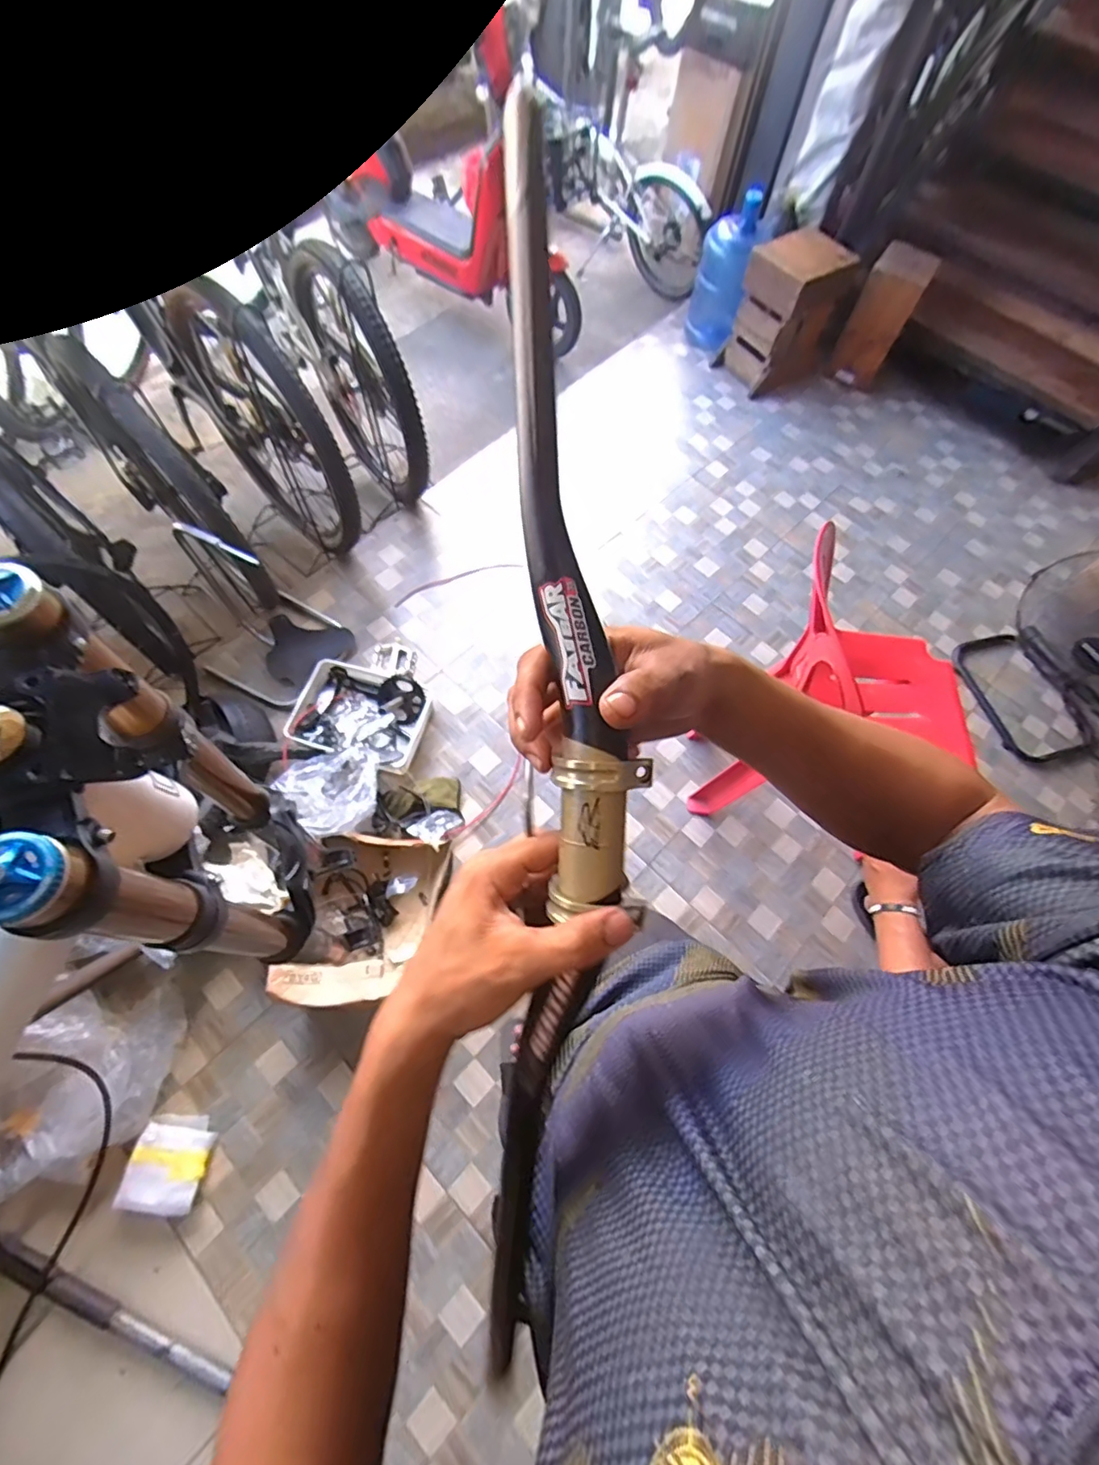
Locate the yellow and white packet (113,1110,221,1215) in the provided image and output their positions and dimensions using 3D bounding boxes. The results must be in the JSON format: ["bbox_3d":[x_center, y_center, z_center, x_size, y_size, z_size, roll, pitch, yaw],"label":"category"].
[{"bbox_3d":[-0.744,0.845,1.123,0.137,0.060,0.154,7,65,0],"label":"yellow and white packet"}]

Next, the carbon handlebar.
[{"bbox_3d":[0.000,0.027,0.312,0.064,0.051,0.709,2,95,-2],"label":"carbon handlebar"}]

